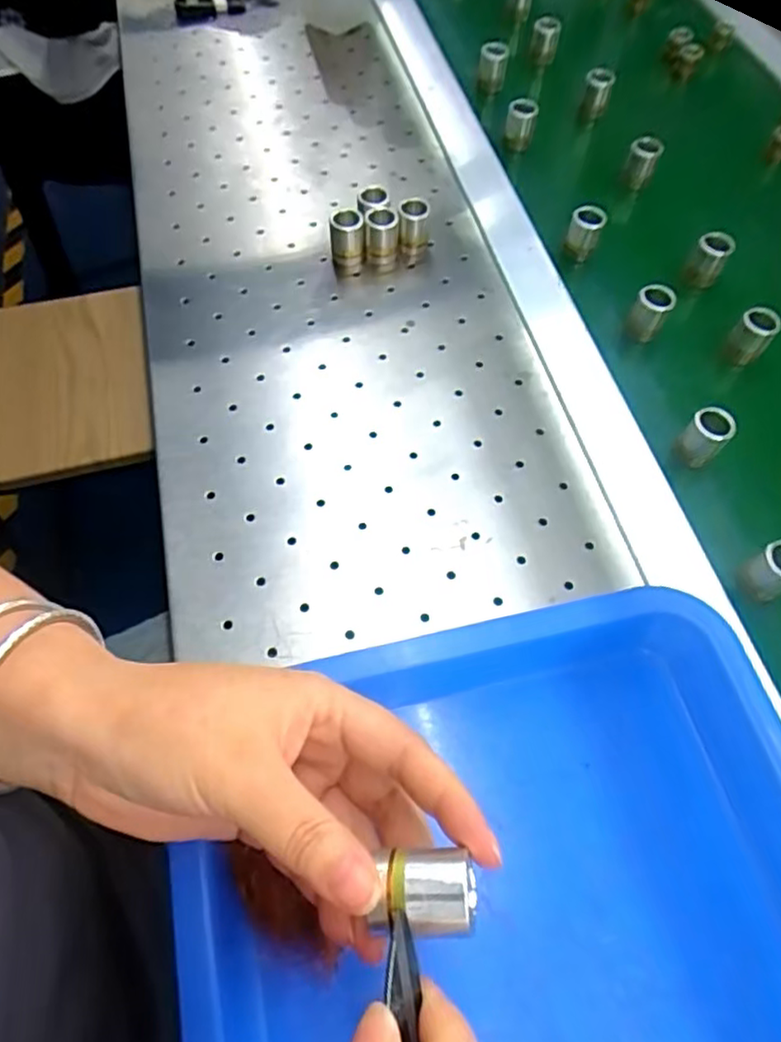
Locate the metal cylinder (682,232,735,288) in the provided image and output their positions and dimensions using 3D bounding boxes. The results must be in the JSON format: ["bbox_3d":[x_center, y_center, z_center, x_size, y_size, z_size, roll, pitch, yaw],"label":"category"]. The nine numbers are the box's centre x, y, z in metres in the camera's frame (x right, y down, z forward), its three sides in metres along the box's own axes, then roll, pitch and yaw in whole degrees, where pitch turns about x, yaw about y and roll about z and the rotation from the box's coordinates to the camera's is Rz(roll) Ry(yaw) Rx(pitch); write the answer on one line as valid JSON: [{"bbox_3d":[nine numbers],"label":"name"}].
[{"bbox_3d":[0.224,-0.184,0.454,0.021,0.035,0.024,37,66,16],"label":"metal cylinder"}]

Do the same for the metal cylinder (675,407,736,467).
[{"bbox_3d":[0.185,-0.048,0.380,0.022,0.037,0.018,37,66,16],"label":"metal cylinder"}]

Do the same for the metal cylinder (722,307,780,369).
[{"bbox_3d":[0.235,-0.119,0.423,0.023,0.038,0.020,37,66,16],"label":"metal cylinder"}]

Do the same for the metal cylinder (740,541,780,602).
[{"bbox_3d":[0.201,0.027,0.338,0.020,0.033,0.022,1,61,-2],"label":"metal cylinder"}]

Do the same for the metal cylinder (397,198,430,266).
[{"bbox_3d":[0.015,-0.202,0.450,0.020,0.040,0.018,5,61,0],"label":"metal cylinder"}]

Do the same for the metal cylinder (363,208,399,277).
[{"bbox_3d":[-0.006,-0.195,0.447,0.022,0.040,0.018,15,62,5],"label":"metal cylinder"}]

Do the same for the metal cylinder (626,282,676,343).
[{"bbox_3d":[0.171,-0.137,0.429,0.022,0.036,0.019,27,63,12],"label":"metal cylinder"}]

